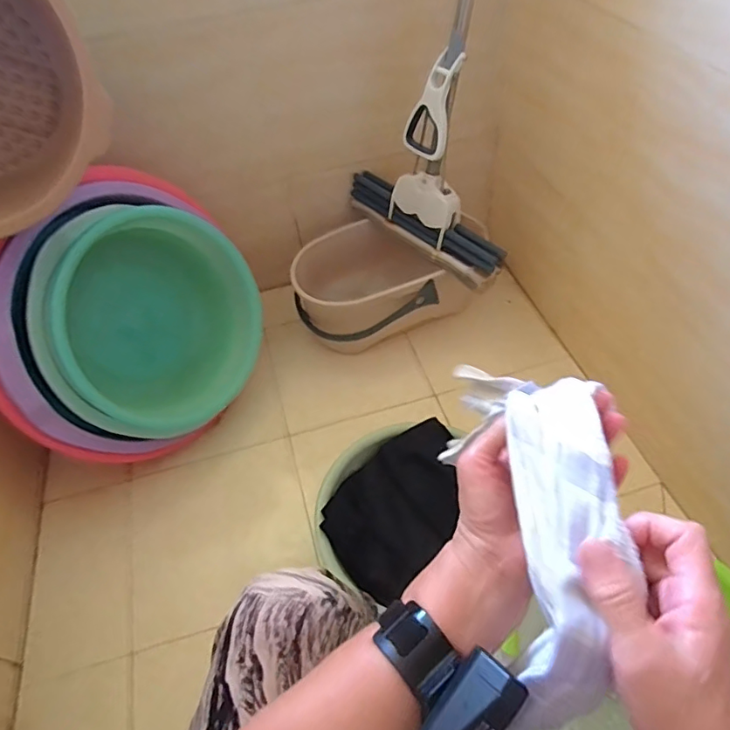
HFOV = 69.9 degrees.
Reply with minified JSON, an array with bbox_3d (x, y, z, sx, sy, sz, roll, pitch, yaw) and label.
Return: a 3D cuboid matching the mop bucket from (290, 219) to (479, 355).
[{"bbox_3d":[0.044,-0.152,1.113,0.373,0.180,0.230,-8,48,-3],"label":"mop bucket"}]

